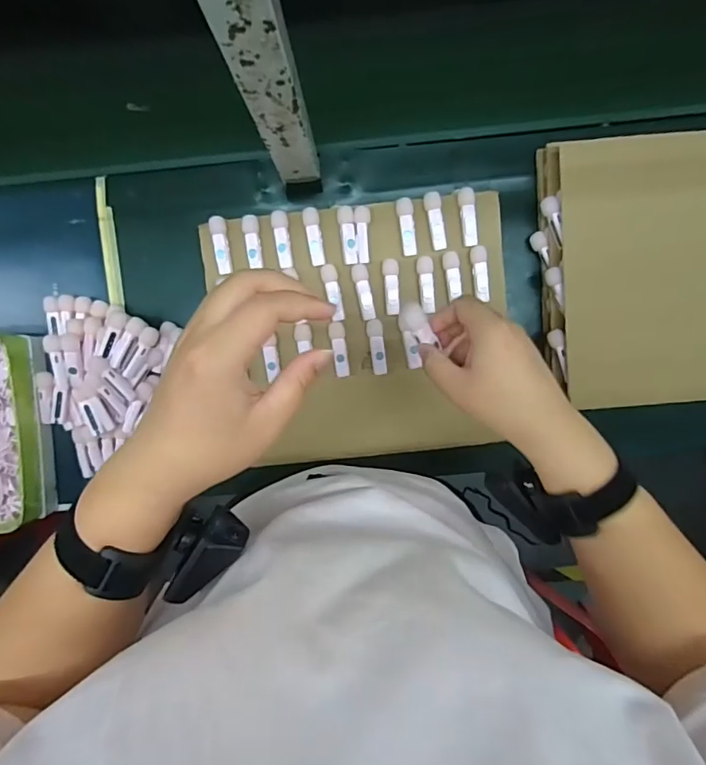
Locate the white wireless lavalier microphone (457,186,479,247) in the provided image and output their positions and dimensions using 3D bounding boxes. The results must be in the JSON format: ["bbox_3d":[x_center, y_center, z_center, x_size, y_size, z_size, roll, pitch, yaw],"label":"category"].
[{"bbox_3d":[0.133,-0.190,0.555,0.018,0.013,0.065,-9,95,1],"label":"white wireless lavalier microphone"}]

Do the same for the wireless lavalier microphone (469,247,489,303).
[{"bbox_3d":[0.147,-0.126,0.559,0.017,0.009,0.061,-7,95,1],"label":"wireless lavalier microphone"}]

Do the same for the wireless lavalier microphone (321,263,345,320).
[{"bbox_3d":[-0.023,-0.104,0.563,0.018,0.012,0.066,-11,95,1],"label":"wireless lavalier microphone"}]

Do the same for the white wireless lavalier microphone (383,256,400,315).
[{"bbox_3d":[0.044,-0.111,0.562,0.019,0.011,0.064,0,96,0],"label":"white wireless lavalier microphone"}]

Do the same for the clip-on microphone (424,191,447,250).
[{"bbox_3d":[0.096,-0.184,0.554,0.019,0.012,0.063,-15,95,2],"label":"clip-on microphone"}]

